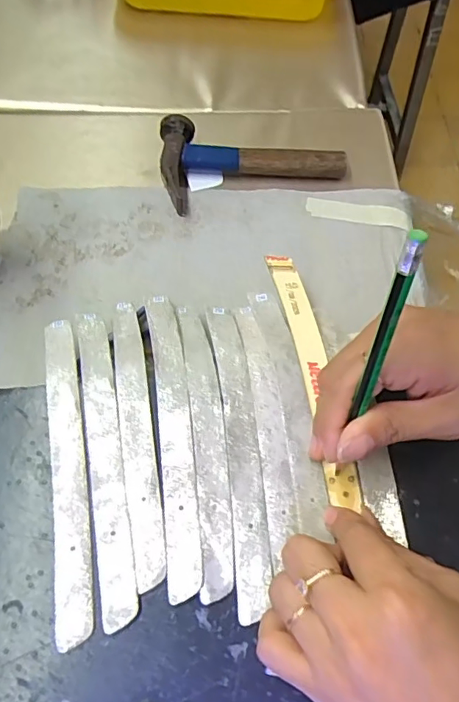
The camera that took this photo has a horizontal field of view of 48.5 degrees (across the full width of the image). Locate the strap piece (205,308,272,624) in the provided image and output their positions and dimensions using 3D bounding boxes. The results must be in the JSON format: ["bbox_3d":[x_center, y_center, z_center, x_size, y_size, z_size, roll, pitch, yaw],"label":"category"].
[{"bbox_3d":[0.005,0.052,0.301,0.019,0.016,0.185,-5,64,-5],"label":"strap piece"}]

